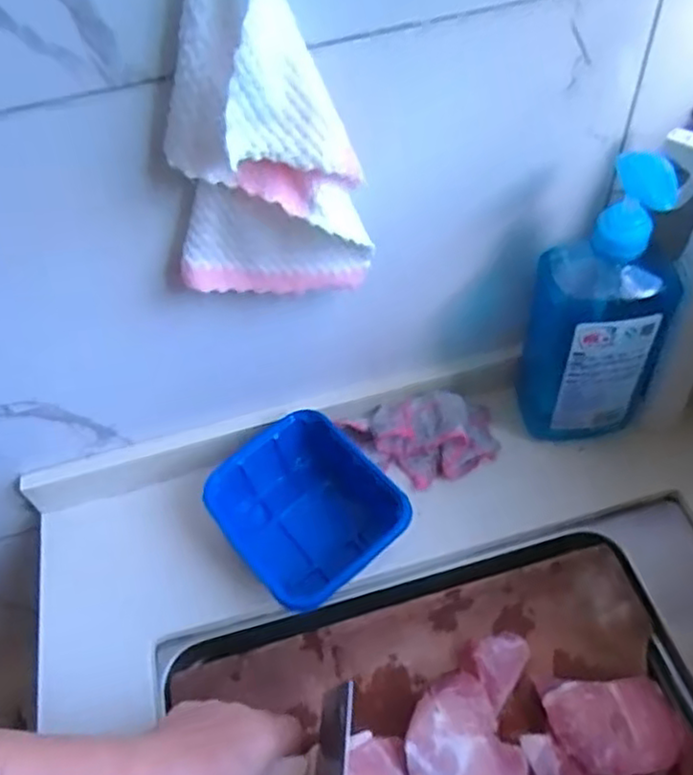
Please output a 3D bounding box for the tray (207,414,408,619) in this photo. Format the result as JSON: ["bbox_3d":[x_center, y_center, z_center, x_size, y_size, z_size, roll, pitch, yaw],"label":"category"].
[{"bbox_3d":[-0.032,0.105,0.569,0.121,0.075,0.146,-35,59,-19],"label":"tray"}]

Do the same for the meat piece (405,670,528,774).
[{"bbox_3d":[0.084,0.265,0.469,0.070,0.033,0.120,-23,56,-11],"label":"meat piece"}]

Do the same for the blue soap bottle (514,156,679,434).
[{"bbox_3d":[0.196,-0.051,0.528,0.098,0.252,0.070,8,56,10],"label":"blue soap bottle"}]

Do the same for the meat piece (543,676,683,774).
[{"bbox_3d":[0.185,0.238,0.480,0.082,0.031,0.059,-6,54,0],"label":"meat piece"}]

